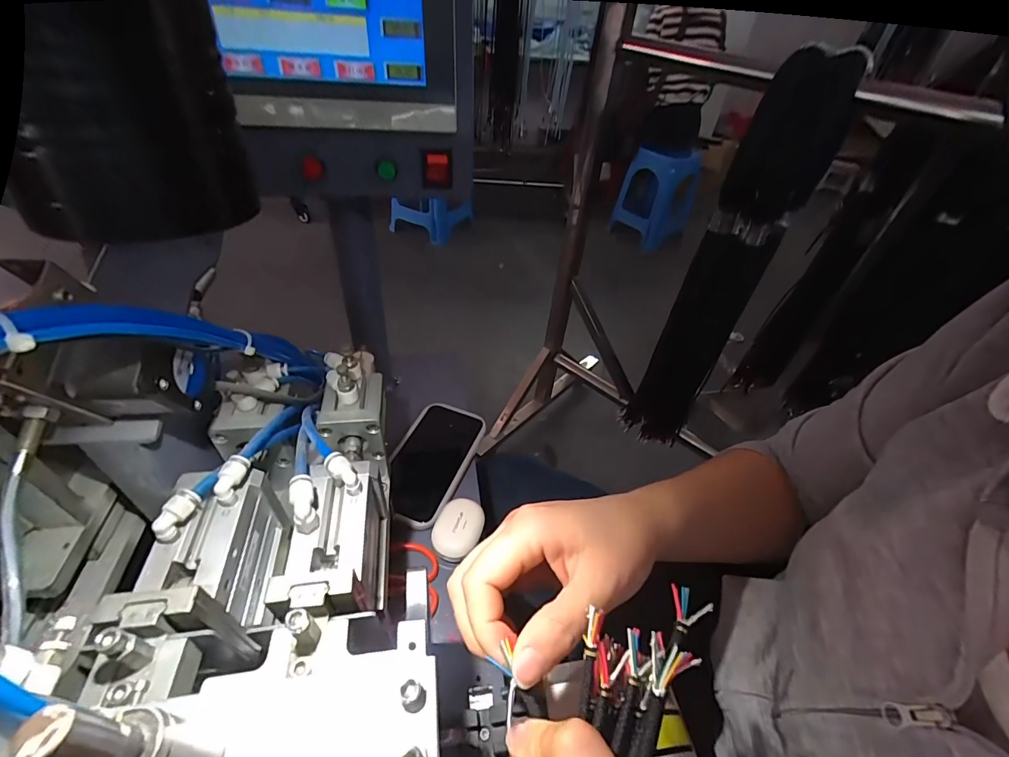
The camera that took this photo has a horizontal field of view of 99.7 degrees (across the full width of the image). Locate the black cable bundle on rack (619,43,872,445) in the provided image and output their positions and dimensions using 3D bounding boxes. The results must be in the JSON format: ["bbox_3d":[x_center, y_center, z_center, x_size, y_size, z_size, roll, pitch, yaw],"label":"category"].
[{"bbox_3d":[0.397,-0.154,0.807,0.144,0.720,0.112,-31,55,-33],"label":"black cable bundle on rack"}]

